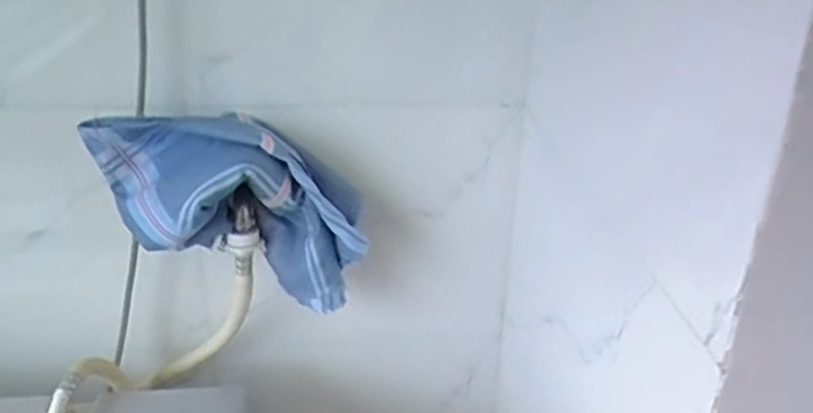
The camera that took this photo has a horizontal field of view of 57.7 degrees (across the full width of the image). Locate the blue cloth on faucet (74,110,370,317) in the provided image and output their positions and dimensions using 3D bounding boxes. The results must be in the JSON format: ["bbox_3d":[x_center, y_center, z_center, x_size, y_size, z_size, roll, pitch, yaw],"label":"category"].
[{"bbox_3d":[-0.173,-0.010,0.721,0.284,0.146,0.144,24,23,-13],"label":"blue cloth on faucet"}]

